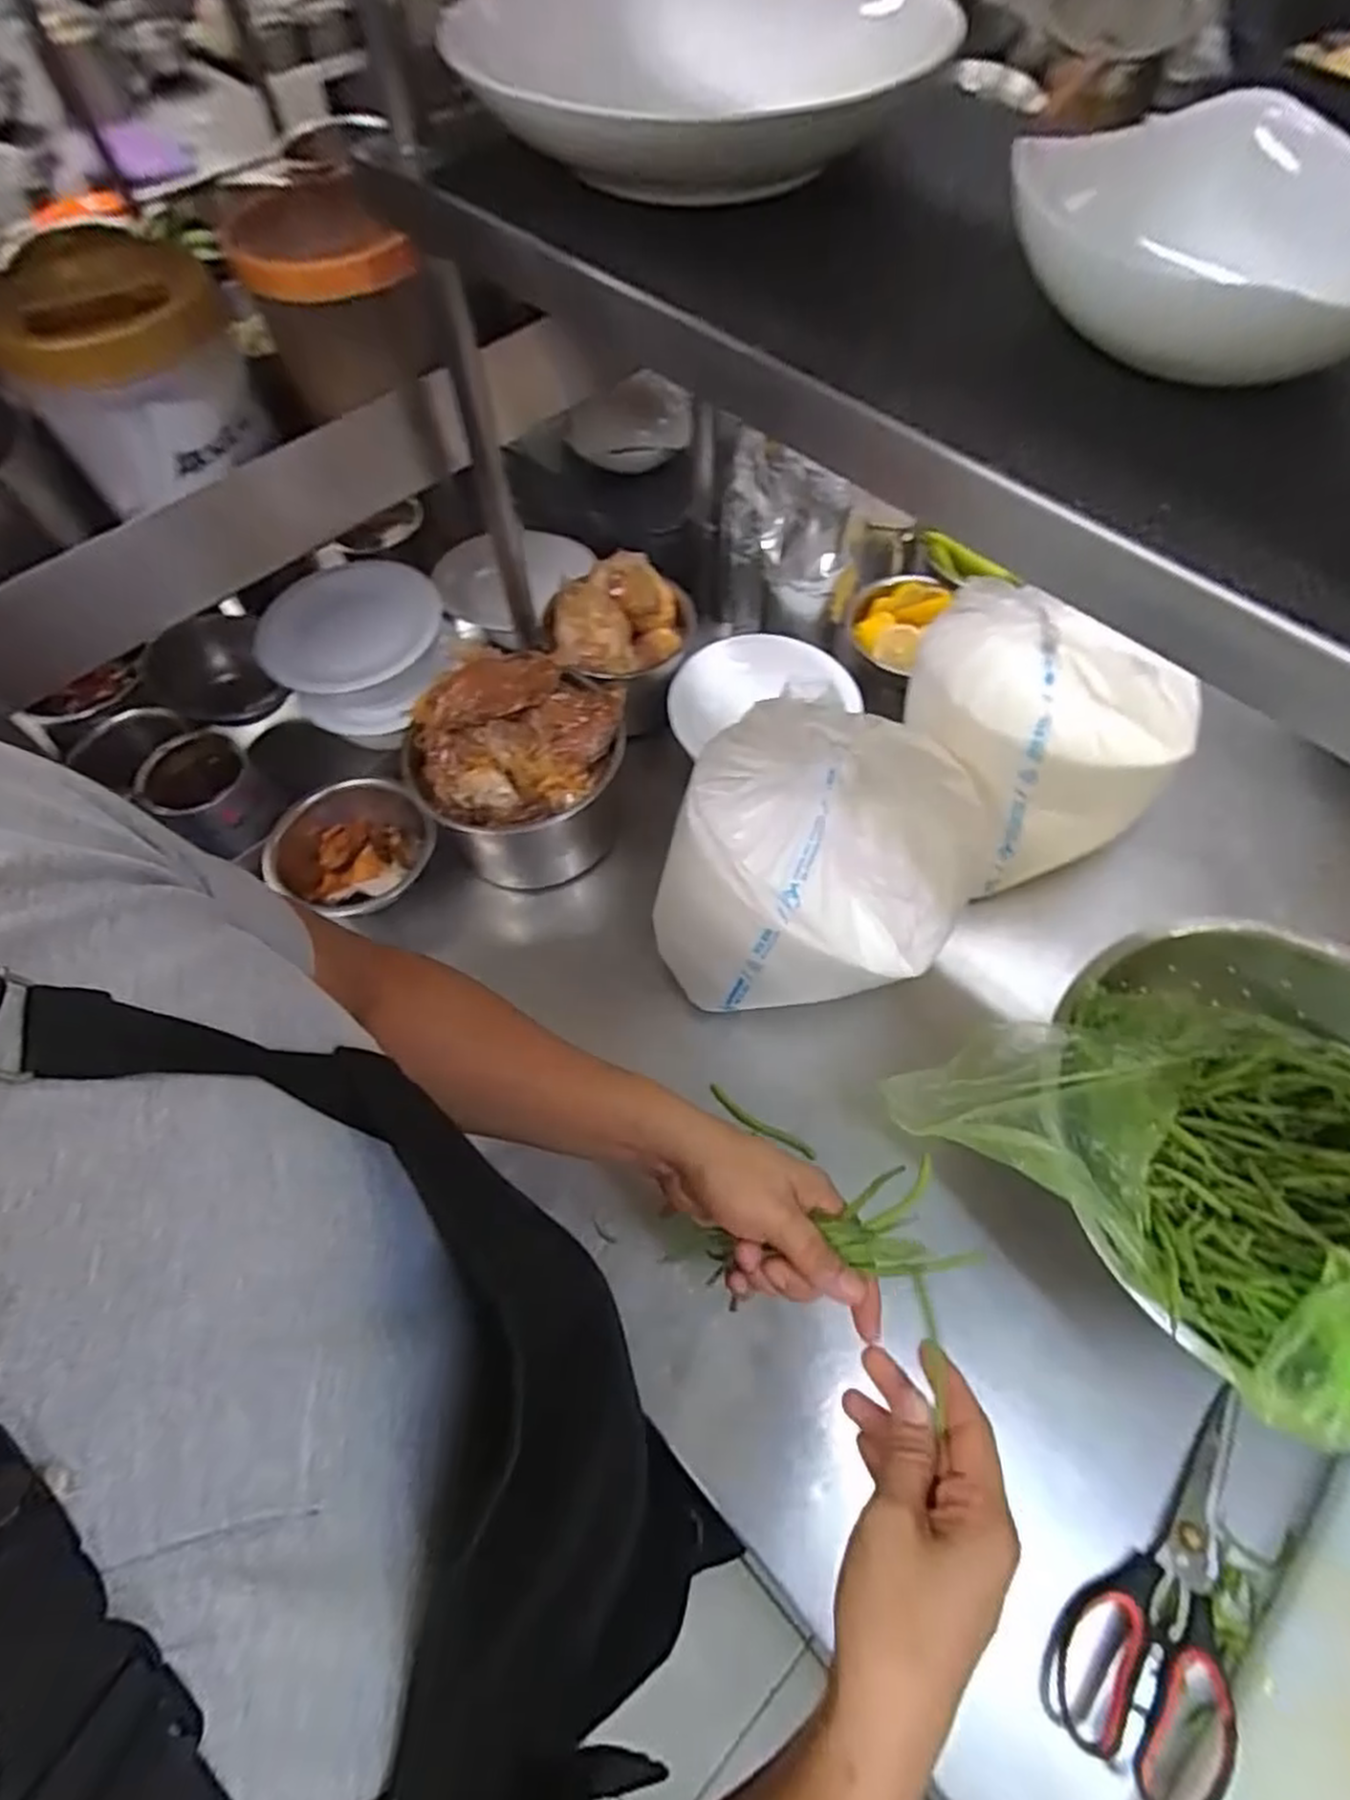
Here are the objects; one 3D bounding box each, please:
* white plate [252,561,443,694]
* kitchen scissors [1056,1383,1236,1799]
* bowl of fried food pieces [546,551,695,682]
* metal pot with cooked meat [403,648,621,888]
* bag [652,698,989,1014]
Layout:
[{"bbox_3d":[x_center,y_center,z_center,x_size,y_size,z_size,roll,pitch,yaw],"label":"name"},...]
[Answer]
[{"bbox_3d":[-0.349,-0.295,0.817,0.184,0.023,0.184,-1,61,1],"label":"white plate"},{"bbox_3d":[0.326,0.434,0.475,0.216,0.024,0.087,-42,55,-16],"label":"kitchen scissors"},{"bbox_3d":[-0.053,-0.285,0.777,0.145,0.074,0.126,-7,61,-2],"label":"bowl of fried food pieces"},{"bbox_3d":[-0.142,-0.118,0.723,0.156,0.182,0.169,38,69,20],"label":"metal pot with cooked meat"},{"bbox_3d":[0.104,-0.022,0.597,0.212,0.198,0.186,24,65,14],"label":"bag"}]

